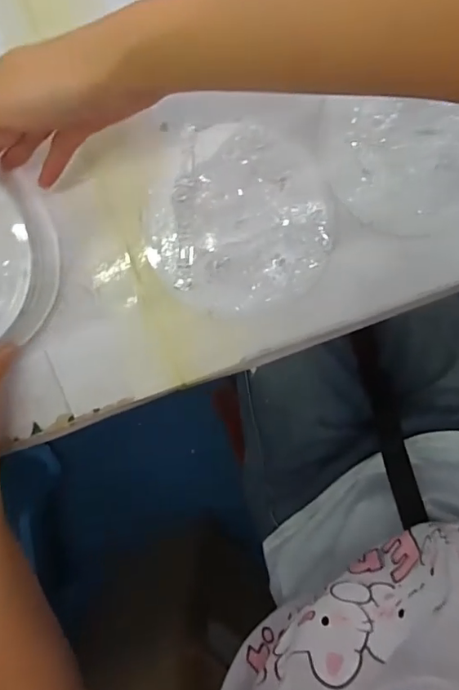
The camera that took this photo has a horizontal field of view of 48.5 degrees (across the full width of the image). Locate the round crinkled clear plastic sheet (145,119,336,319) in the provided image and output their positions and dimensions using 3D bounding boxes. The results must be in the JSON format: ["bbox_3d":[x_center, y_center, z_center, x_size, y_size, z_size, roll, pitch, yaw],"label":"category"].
[{"bbox_3d":[0.007,-0.083,0.353,0.123,0.018,0.123,0,99,0],"label":"round crinkled clear plastic sheet"}]

